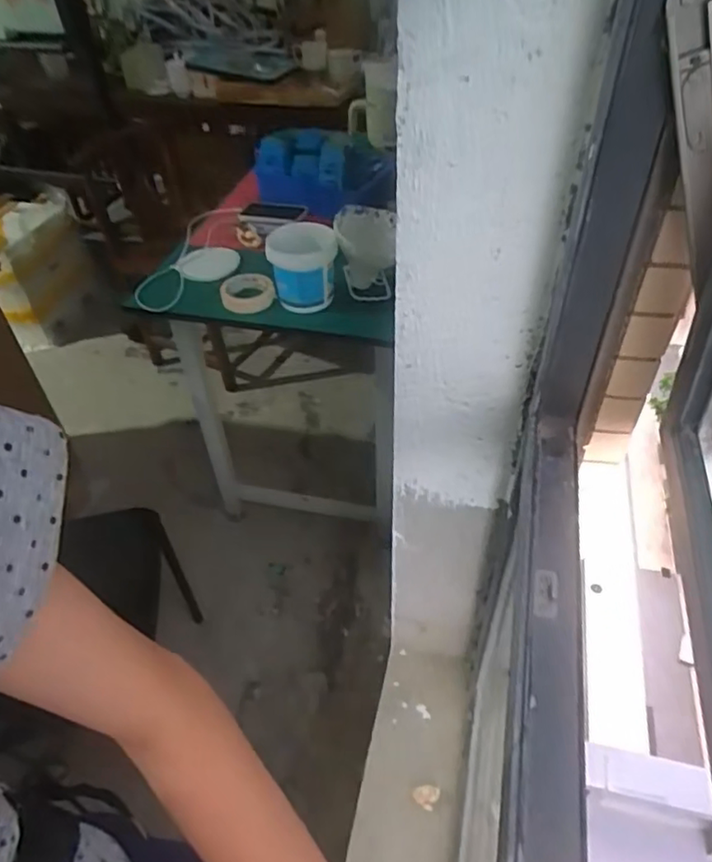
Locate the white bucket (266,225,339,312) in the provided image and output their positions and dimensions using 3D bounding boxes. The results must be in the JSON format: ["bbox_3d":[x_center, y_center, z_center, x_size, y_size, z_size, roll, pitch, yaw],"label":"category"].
[{"bbox_3d":[-0.102,-0.318,1.201,0.130,0.141,0.121,-5,45,-1],"label":"white bucket"}]

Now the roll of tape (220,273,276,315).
[{"bbox_3d":[-0.219,-0.278,1.240,0.108,0.036,0.099,-8,45,-5],"label":"roll of tape"}]

